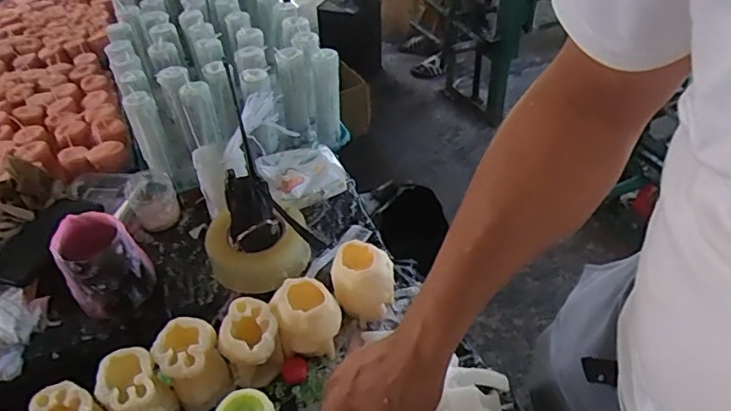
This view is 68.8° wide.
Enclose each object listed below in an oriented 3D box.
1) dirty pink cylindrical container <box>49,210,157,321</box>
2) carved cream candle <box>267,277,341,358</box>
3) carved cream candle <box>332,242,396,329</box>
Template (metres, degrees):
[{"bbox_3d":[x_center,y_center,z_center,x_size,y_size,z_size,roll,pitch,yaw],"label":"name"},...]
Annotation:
[{"bbox_3d":[-0.329,0.073,0.675,0.093,0.107,0.085,-2,43,2],"label":"dirty pink cylindrical container"},{"bbox_3d":[-0.067,0.129,0.613,0.073,0.070,0.070,-11,43,-7],"label":"carved cream candle"},{"bbox_3d":[-0.001,0.096,0.652,0.070,0.085,0.070,-3,42,1],"label":"carved cream candle"}]

